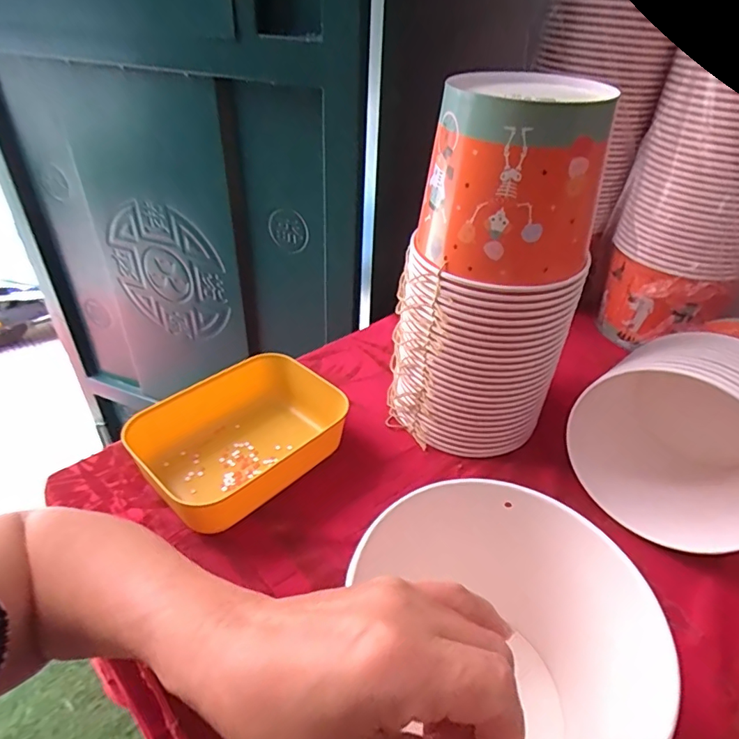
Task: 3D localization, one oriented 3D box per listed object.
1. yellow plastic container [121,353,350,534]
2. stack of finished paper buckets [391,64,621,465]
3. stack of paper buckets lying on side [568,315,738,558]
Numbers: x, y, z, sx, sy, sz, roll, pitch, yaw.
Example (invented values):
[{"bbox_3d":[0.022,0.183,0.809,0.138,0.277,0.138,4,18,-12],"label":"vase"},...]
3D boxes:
[{"bbox_3d":[-0.116,0.064,0.490,0.141,0.061,0.200,31,45,32],"label":"yellow plastic container"},{"bbox_3d":[0.106,-0.078,0.461,0.121,0.323,0.147,-28,47,-35],"label":"stack of finished paper buckets"},{"bbox_3d":[0.320,0.038,0.466,0.155,0.156,0.224,32,45,33],"label":"stack of paper buckets lying on side"}]

